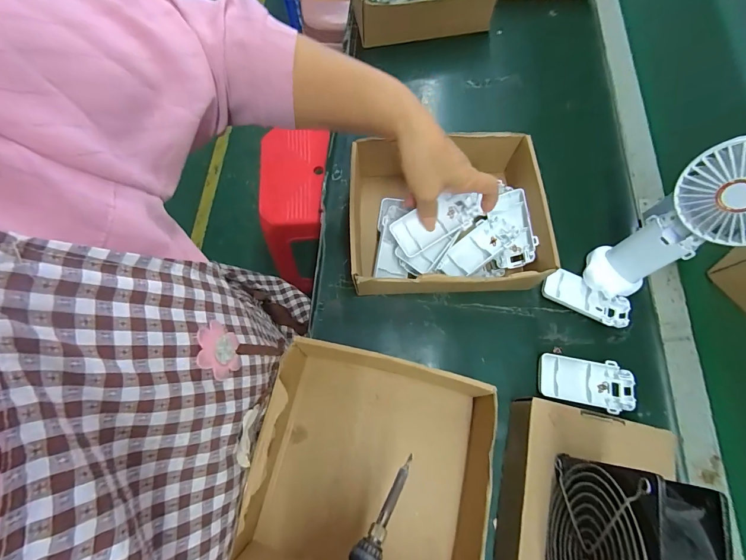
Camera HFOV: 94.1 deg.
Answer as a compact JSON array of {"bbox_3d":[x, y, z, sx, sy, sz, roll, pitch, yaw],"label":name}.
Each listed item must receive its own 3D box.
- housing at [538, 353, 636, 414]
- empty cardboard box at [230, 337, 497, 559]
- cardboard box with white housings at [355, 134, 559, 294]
[{"bbox_3d":[0.228,0.110,0.374,0.094,0.012,0.049,13,71,6],"label":"housing"},{"bbox_3d":[-0.007,0.183,0.325,0.224,0.060,0.226,10,71,5],"label":"empty cardboard box"},{"bbox_3d":[0.087,-0.076,0.411,0.223,0.073,0.195,-1,70,1],"label":"cardboard box with white housings"}]

